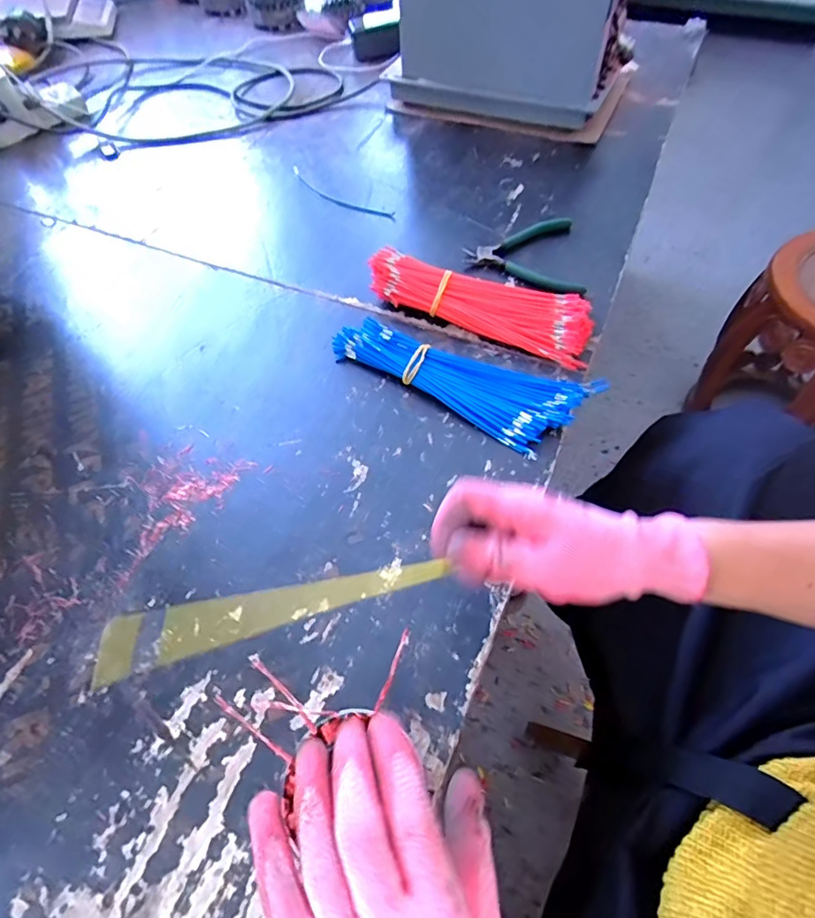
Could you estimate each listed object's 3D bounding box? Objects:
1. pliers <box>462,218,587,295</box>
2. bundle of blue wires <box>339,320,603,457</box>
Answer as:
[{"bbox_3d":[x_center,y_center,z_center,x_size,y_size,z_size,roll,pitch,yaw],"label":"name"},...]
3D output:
[{"bbox_3d":[0.167,-0.256,0.625,0.150,0.016,0.127,32,64,20],"label":"pliers"},{"bbox_3d":[0.045,-0.076,0.513,0.263,0.021,0.094,18,60,13],"label":"bundle of blue wires"}]

